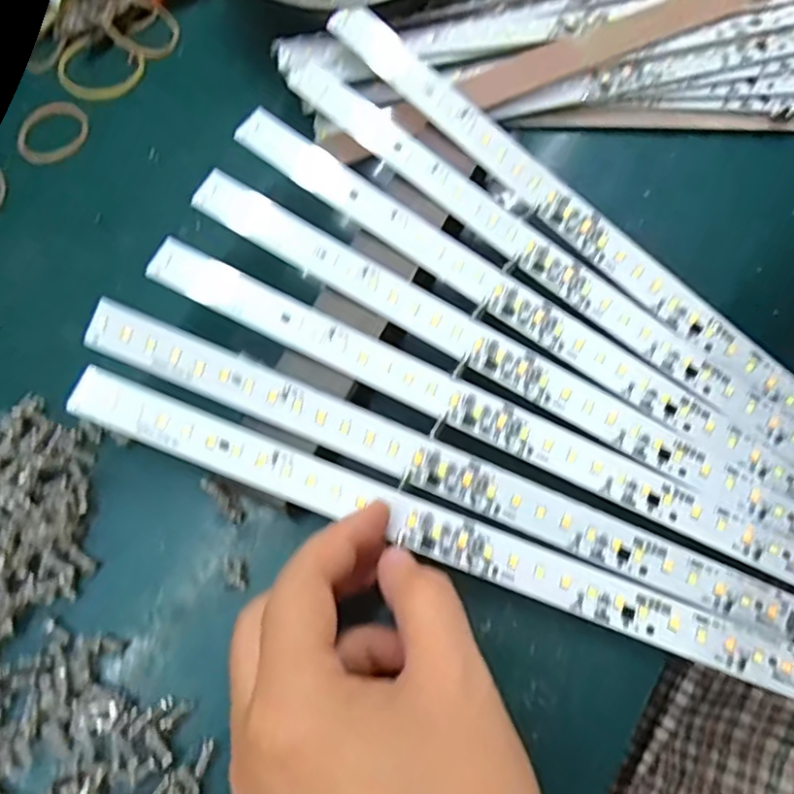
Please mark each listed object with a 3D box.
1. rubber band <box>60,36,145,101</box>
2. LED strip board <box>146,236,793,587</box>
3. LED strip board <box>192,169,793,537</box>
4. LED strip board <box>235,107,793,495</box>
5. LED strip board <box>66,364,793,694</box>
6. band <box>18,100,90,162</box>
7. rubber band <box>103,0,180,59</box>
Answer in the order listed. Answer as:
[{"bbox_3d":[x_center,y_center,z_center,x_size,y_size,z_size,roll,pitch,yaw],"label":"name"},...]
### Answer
[{"bbox_3d":[-0.159,-0.173,0.336,0.045,0.006,0.034,19,73,8],"label":"rubber band"},{"bbox_3d":[0.029,0.003,0.248,0.281,0.004,0.020,26,72,5],"label":"LED strip board"},{"bbox_3d":[0.039,-0.018,0.254,0.275,0.006,0.020,31,77,6],"label":"LED strip board"},{"bbox_3d":[0.050,-0.040,0.263,0.281,0.004,0.020,36,76,8],"label":"LED strip board"},{"bbox_3d":[0.013,0.047,0.232,0.278,0.008,0.017,21,73,3],"label":"LED strip board"},{"bbox_3d":[-0.176,-0.135,0.323,0.038,0.004,0.035,-1,71,2],"label":"band"},{"bbox_3d":[-0.139,-0.201,0.340,0.042,0.009,0.031,28,74,11],"label":"rubber band"}]

